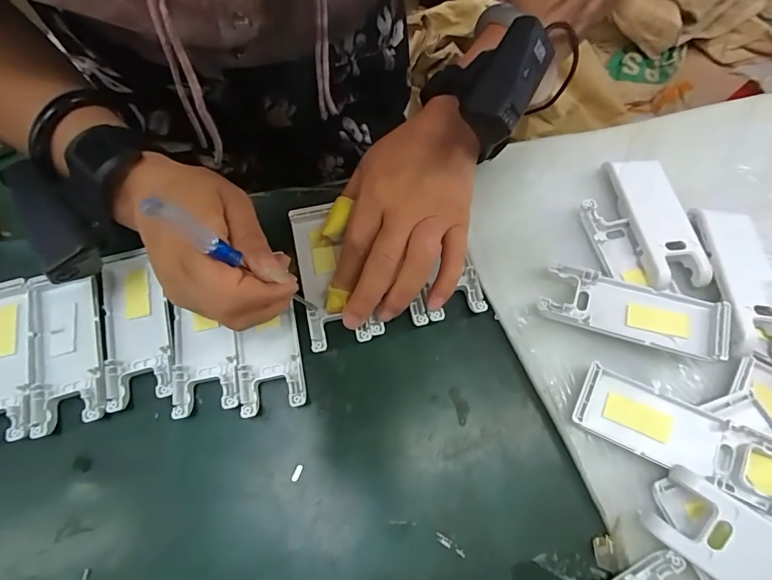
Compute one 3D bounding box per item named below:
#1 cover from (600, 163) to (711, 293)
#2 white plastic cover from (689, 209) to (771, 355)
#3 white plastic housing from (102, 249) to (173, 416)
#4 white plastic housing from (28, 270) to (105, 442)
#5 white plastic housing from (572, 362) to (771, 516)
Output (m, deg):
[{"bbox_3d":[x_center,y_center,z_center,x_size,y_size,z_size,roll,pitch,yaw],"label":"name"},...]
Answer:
[{"bbox_3d":[0.187,-0.047,0.291,0.040,0.019,0.097,-3,67,-1],"label":"cover"},{"bbox_3d":[0.228,-0.010,0.262,0.039,0.007,0.099,3,67,1],"label":"white plastic cover"},{"bbox_3d":[-0.166,0.024,0.269,0.039,0.014,0.100,-17,68,-7],"label":"white plastic housing"},{"bbox_3d":[-0.207,0.037,0.267,0.043,0.008,0.102,-17,68,-7],"label":"white plastic housing"},{"bbox_3d":[0.162,0.079,0.232,0.101,0.011,0.041,24,67,16],"label":"white plastic housing"}]

